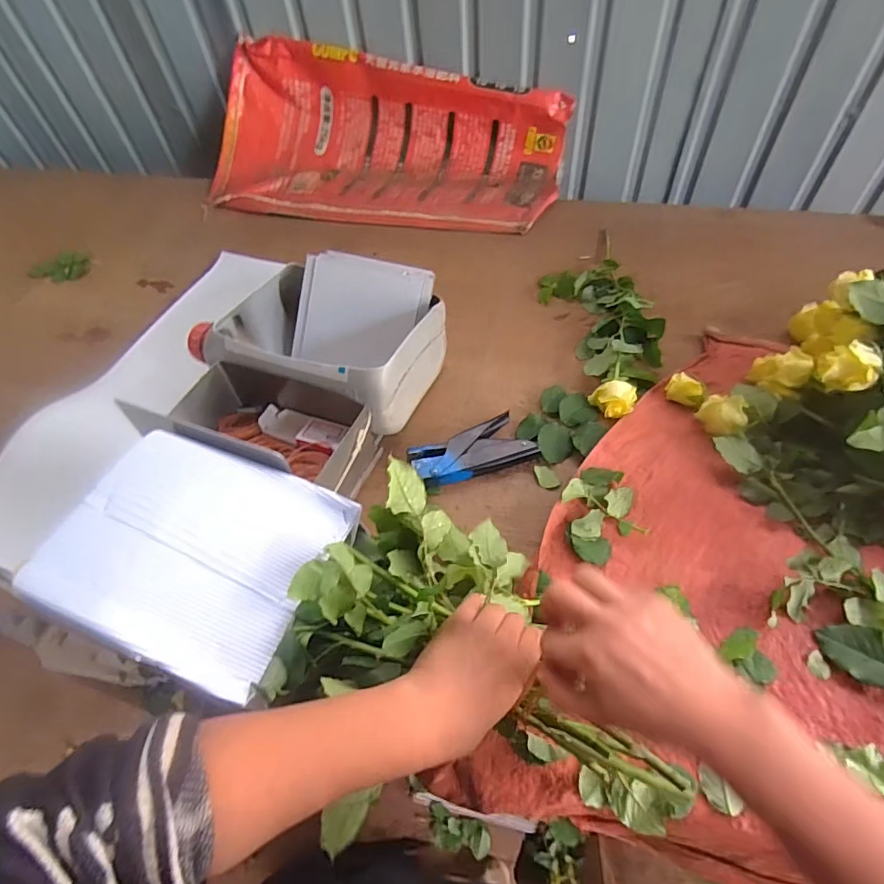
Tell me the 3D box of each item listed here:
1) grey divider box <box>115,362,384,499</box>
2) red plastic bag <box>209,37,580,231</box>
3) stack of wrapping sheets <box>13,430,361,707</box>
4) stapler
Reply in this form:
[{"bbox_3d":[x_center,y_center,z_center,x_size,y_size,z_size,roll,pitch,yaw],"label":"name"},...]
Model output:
[{"bbox_3d":[-0.187,-0.018,0.607,0.222,0.087,0.120,21,58,19],"label":"grey divider box"},{"bbox_3d":[-0.128,-0.593,0.982,0.709,0.177,0.307,8,55,11],"label":"red plastic bag"},{"bbox_3d":[-0.201,0.084,0.410,0.202,0.042,0.169,17,57,16],"label":"stack of wrapping sheets"},{"bbox_3d":[0.035,0.013,0.612,0.141,0.023,0.069,-22,55,-11],"label":"stapler"}]

